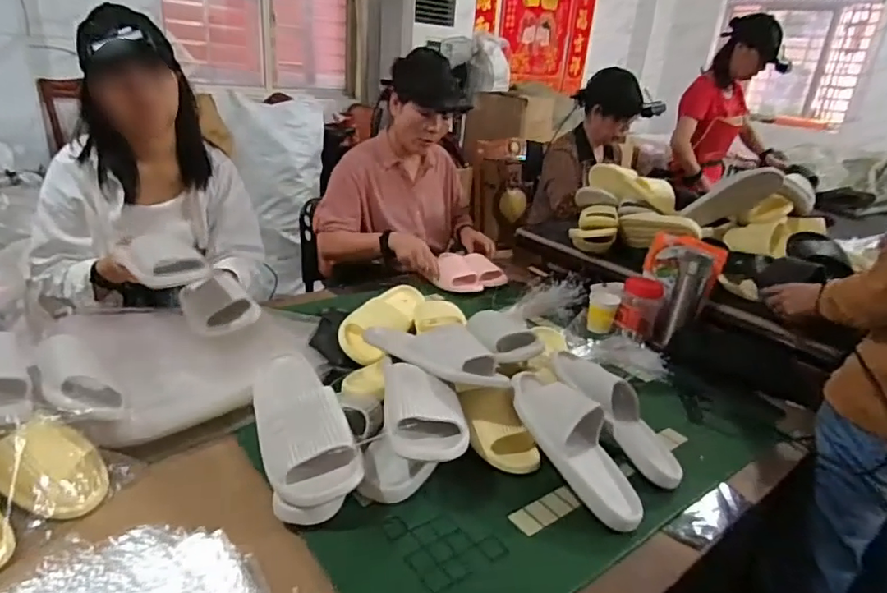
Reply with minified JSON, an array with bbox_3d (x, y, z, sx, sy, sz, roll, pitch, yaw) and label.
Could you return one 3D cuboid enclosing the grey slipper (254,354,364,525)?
[{"bbox_3d":[-0.196,0.173,0.738,0.105,0.085,0.255,-8,40,-28],"label":"grey slipper"}]

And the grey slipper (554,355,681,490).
[{"bbox_3d":[0.278,0.182,0.866,0.106,0.071,0.266,-17,60,-41],"label":"grey slipper"}]

